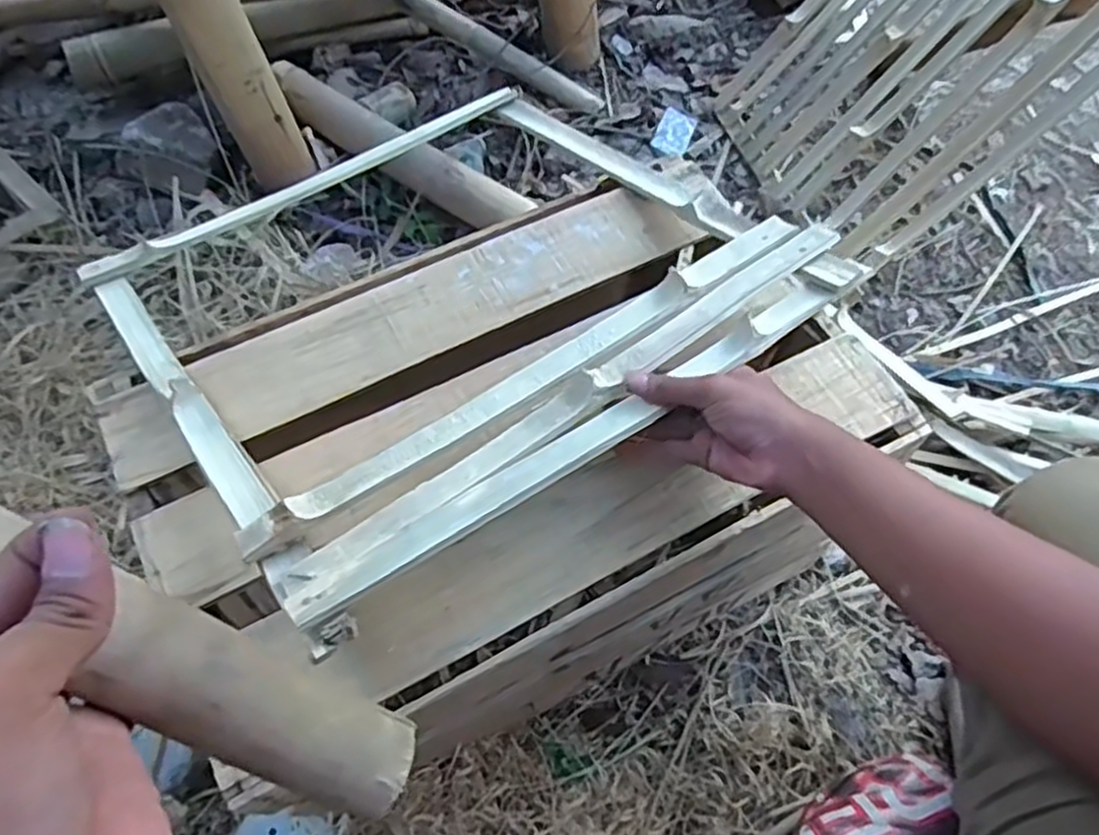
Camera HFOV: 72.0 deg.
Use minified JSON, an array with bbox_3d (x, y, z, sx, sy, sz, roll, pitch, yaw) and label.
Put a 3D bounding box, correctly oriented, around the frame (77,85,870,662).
[{"bbox_3d":[-0.090,-0.115,0.661,0.484,0.055,0.488,-35,56,-17],"label":"frame"}]

